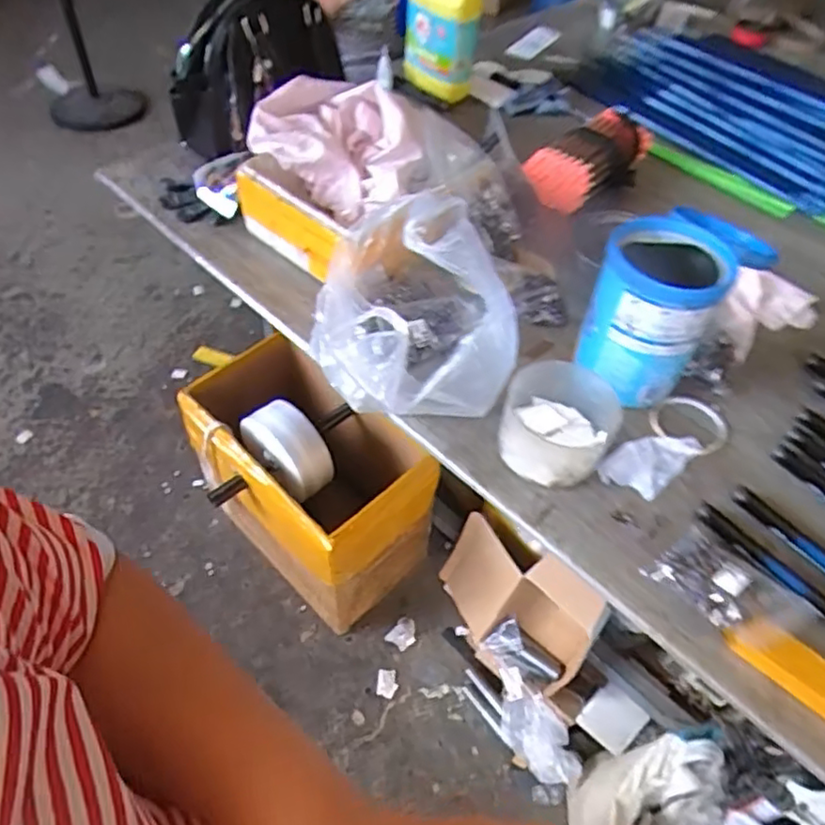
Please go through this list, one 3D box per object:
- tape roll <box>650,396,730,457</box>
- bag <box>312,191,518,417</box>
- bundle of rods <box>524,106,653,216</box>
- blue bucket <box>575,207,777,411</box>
[{"bbox_3d":[0.317,0.013,0.737,0.083,0.012,0.074,25,55,16],"label":"tape roll"},{"bbox_3d":[-0.003,-0.130,0.709,0.211,0.175,0.233,-5,51,-8],"label":"bag"},{"bbox_3d":[0.278,-0.388,0.996,0.116,0.074,0.231,39,58,25],"label":"bundle of rods"},{"bbox_3d":[0.298,-0.134,0.744,0.144,0.166,0.225,28,54,18],"label":"blue bucket"}]

